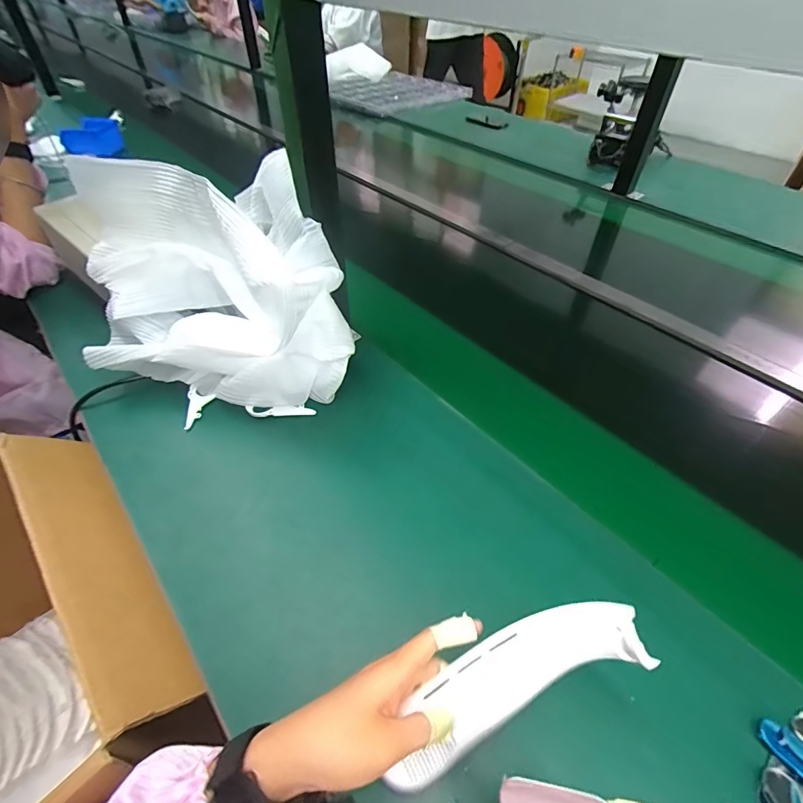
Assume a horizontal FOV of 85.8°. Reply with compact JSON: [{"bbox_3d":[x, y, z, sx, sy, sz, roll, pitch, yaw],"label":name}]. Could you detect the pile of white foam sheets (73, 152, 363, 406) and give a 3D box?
[{"bbox_3d":[-0.263,-0.164,0.605,0.405,0.235,0.254,9,47,8],"label":"pile of white foam sheets"}]

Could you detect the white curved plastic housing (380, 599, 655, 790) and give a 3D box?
[{"bbox_3d":[0.076,0.202,0.310,0.188,0.035,0.060,-31,51,-2],"label":"white curved plastic housing"}]

